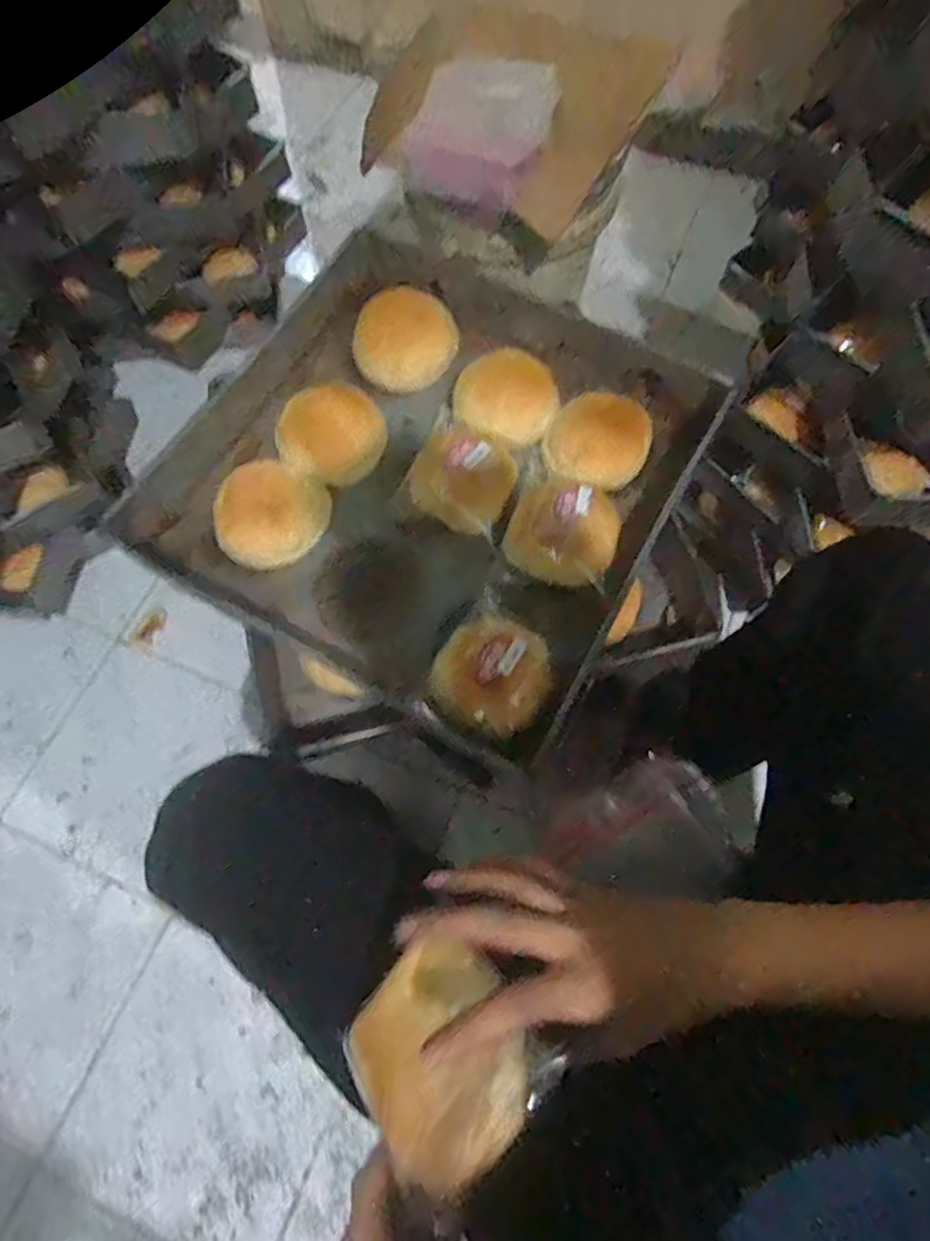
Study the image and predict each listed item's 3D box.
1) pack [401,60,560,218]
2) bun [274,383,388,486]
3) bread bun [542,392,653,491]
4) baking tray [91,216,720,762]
[{"bbox_3d":[0.026,-0.619,0.737,0.160,0.059,0.242,18,70,7],"label":"pack"},{"bbox_3d":[-0.126,-0.176,0.558,0.105,0.042,0.086,-15,69,-6],"label":"bun"},{"bbox_3d":[0.125,-0.169,0.556,0.097,0.033,0.089,0,69,0],"label":"bread bun"},{"bbox_3d":[-0.029,-0.145,0.564,0.436,0.082,0.424,29,76,11],"label":"baking tray"}]

